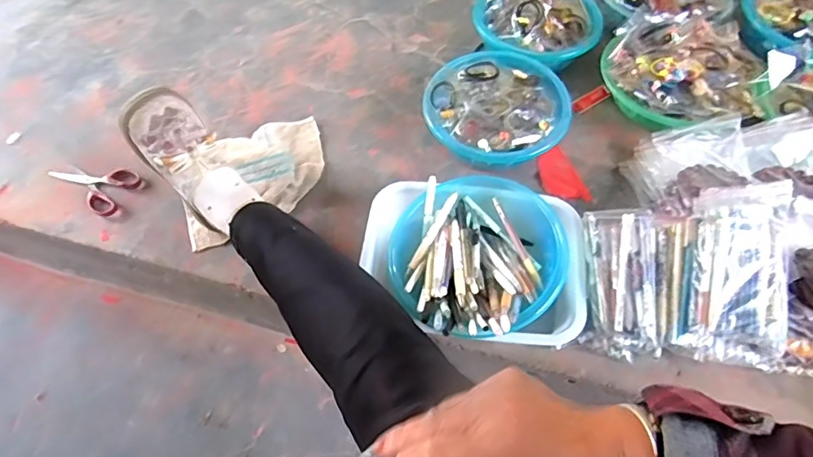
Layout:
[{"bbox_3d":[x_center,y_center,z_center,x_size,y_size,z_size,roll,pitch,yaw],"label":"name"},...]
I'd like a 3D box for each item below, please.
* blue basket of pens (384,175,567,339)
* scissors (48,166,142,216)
[{"bbox_3d":[0.087,0.030,0.660,0.221,0.084,0.216,0,59,0],"label":"blue basket of pens"},{"bbox_3d":[-0.505,-0.076,0.819,0.142,0.011,0.083,23,61,13],"label":"scissors"}]

